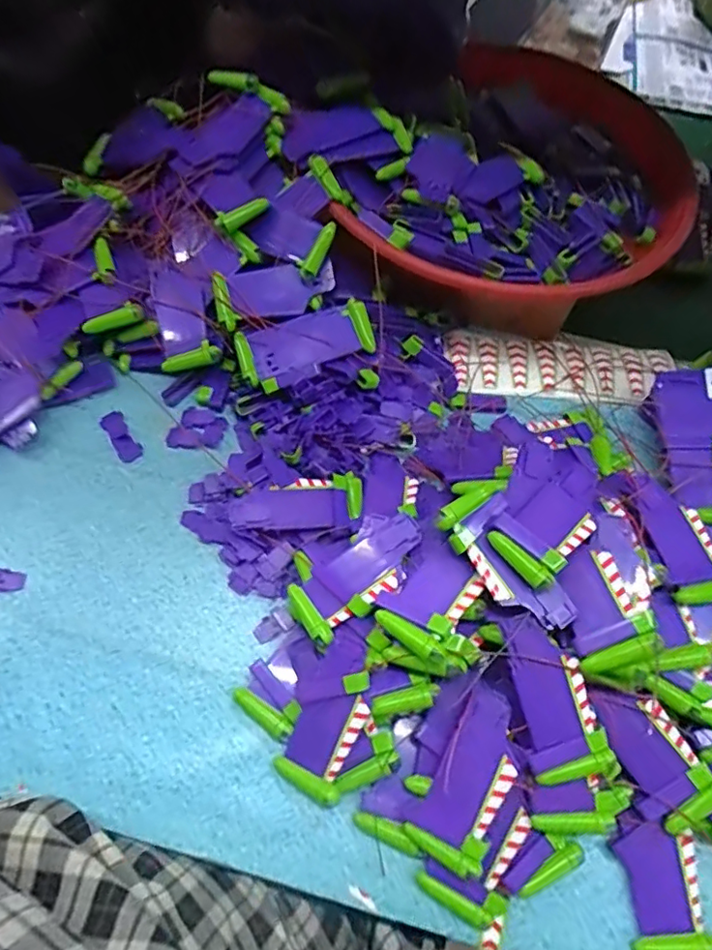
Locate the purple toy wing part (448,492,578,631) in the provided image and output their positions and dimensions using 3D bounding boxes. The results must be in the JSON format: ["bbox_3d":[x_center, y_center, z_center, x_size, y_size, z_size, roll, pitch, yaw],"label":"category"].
[{"bbox_3d":[0.091,0.054,0.324,0.039,0.017,0.079,-31,68,-18],"label":"purple toy wing part"}]

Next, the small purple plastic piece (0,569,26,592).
[{"bbox_3d":[-0.233,0.070,0.373,0.027,0.004,0.017,-2,62,-4],"label":"small purple plastic piece"}]

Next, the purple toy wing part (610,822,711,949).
[{"bbox_3d":[0.169,0.228,0.311,0.040,0.018,0.061,-3,62,-5],"label":"purple toy wing part"}]

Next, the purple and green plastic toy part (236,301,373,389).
[{"bbox_3d":[-0.039,-0.098,0.418,0.100,0.016,0.039,-16,63,3],"label":"purple and green plastic toy part"}]

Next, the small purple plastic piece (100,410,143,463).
[{"bbox_3d":[-0.175,-0.028,0.425,0.017,0.005,0.044,-30,68,-17],"label":"small purple plastic piece"}]

